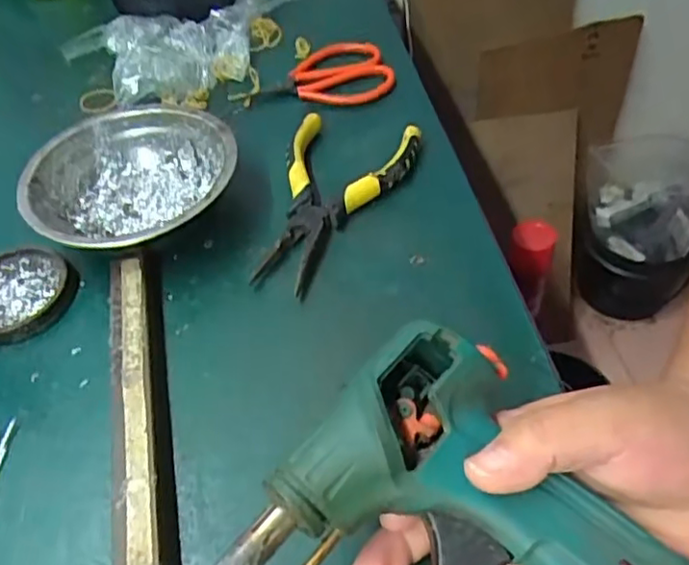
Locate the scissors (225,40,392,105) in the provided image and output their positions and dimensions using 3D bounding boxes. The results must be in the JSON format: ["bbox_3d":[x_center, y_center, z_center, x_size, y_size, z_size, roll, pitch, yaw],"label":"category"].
[{"bbox_3d":[-0.024,-0.149,0.462,0.111,0.021,0.053,-15,50,-8],"label":"scissors"}]

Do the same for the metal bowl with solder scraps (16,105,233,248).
[{"bbox_3d":[-0.127,-0.056,0.389,0.115,0.041,0.120,-2,50,3],"label":"metal bowl with solder scraps"}]

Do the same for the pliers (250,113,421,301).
[{"bbox_3d":[-0.012,-0.052,0.388,0.078,0.023,0.136,17,53,18],"label":"pliers"}]

